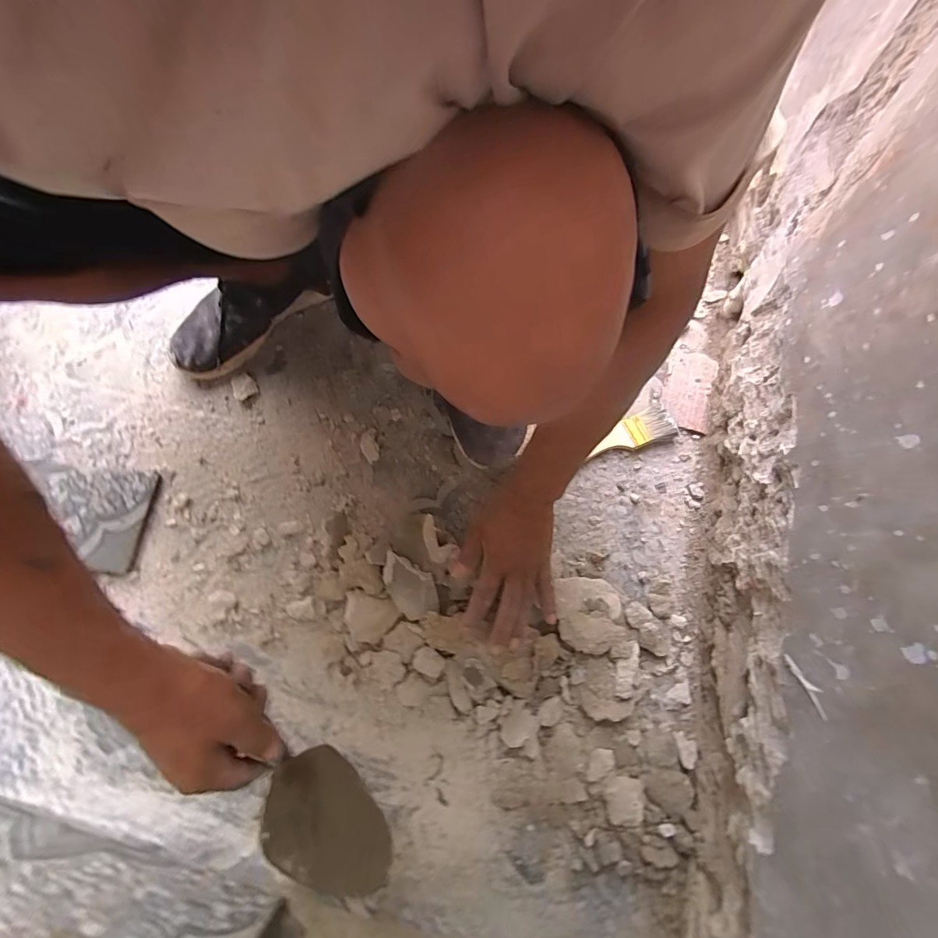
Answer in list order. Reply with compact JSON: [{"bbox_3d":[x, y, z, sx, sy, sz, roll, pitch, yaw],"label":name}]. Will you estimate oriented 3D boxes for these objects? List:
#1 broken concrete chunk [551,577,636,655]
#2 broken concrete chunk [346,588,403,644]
[{"bbox_3d":[0.142,0.169,0.516,0.078,0.025,0.088,-18,56,-3],"label":"broken concrete chunk"},{"bbox_3d":[-0.122,0.182,0.531,0.066,0.009,0.053,13,74,5],"label":"broken concrete chunk"}]

